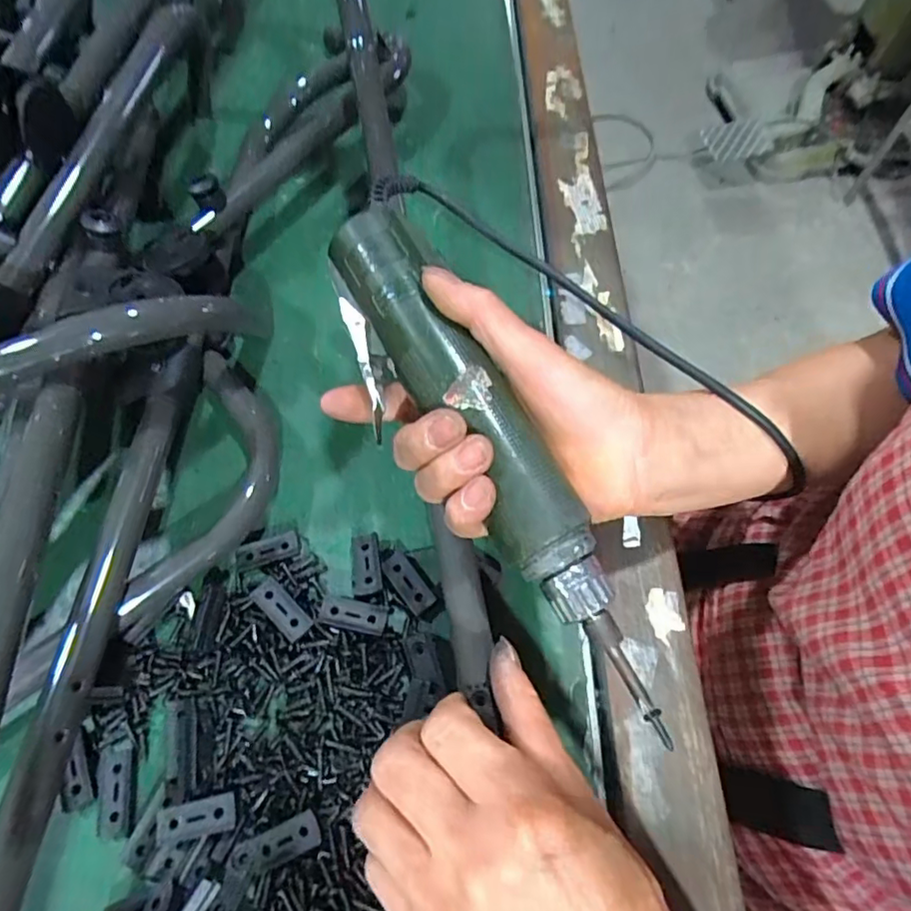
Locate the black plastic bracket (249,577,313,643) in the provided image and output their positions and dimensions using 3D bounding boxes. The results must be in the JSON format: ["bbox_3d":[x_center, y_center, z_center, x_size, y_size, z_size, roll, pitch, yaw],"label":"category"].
[{"bbox_3d":[-0.089,0.078,0.293,0.034,0.004,0.015,41,77,15],"label":"black plastic bracket"}]

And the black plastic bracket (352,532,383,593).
[{"bbox_3d":[-0.048,0.059,0.310,0.016,0.004,0.035,-11,53,0],"label":"black plastic bracket"}]

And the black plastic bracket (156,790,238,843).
[{"bbox_3d":[-0.116,0.162,0.257,0.035,0.004,0.015,-11,59,-4],"label":"black plastic bracket"}]

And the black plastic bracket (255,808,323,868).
[{"bbox_3d":[-0.075,0.168,0.252,0.033,0.004,0.015,-27,65,10],"label":"black plastic bracket"}]

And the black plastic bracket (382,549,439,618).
[{"bbox_3d":[-0.025,0.068,0.308,0.015,0.006,0.037,-34,70,-15],"label":"black plastic bracket"}]

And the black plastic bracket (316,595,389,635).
[{"bbox_3d":[-0.052,0.081,0.292,0.035,0.004,0.015,8,59,8],"label":"black plastic bracket"}]

